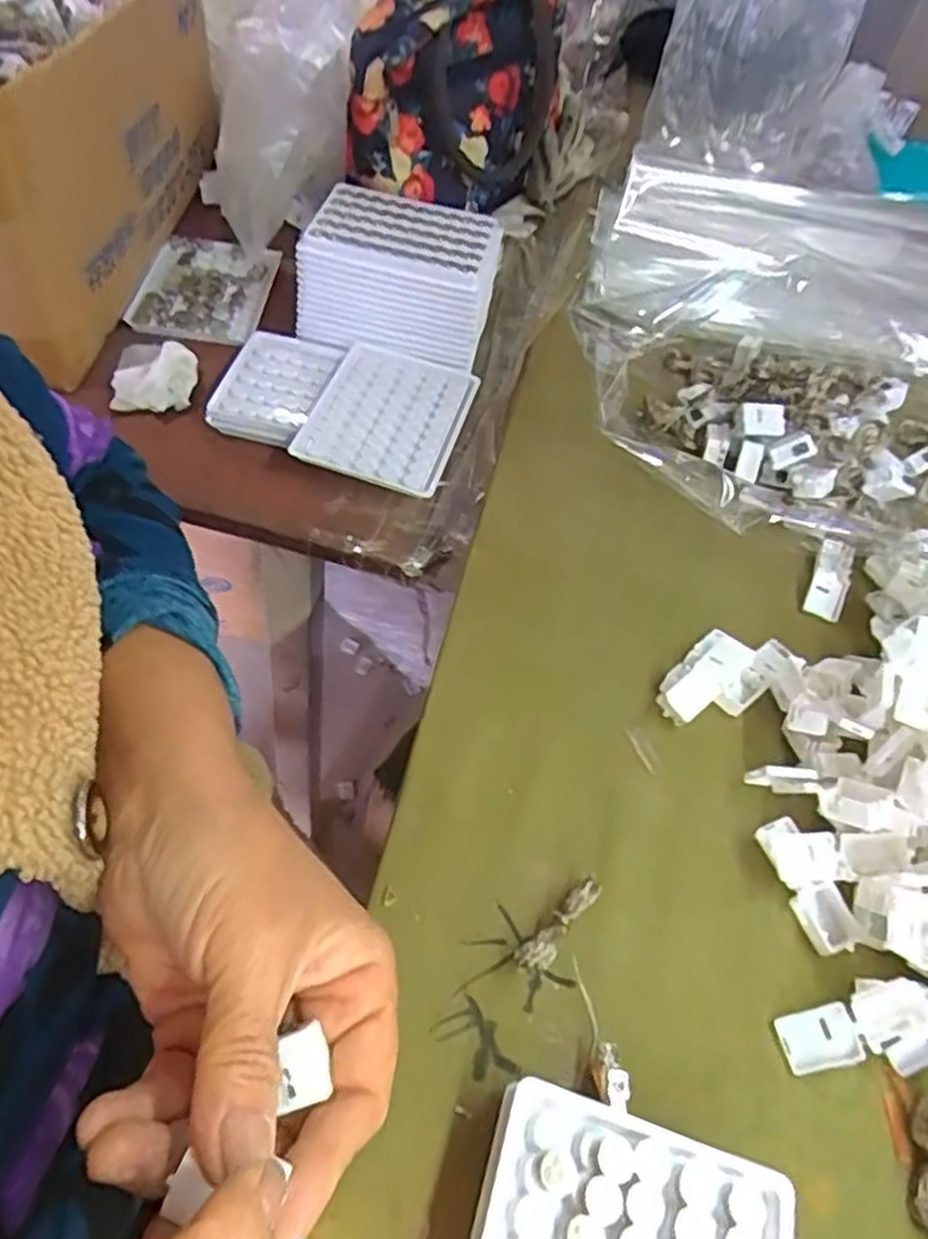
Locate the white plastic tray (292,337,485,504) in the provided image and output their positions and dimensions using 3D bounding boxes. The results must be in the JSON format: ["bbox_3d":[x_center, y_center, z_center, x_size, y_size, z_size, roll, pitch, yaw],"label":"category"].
[{"bbox_3d":[-0.052,-0.135,0.527,0.097,0.013,0.121,15,53,6],"label":"white plastic tray"}]

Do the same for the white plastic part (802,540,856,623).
[{"bbox_3d":[0.211,-0.023,0.455,0.021,0.010,0.049,20,72,13],"label":"white plastic part"}]

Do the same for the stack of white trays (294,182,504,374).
[{"bbox_3d":[-0.044,-0.243,0.571,0.132,0.076,0.095,15,50,3],"label":"stack of white trays"}]

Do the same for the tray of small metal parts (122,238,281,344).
[{"bbox_3d":[-0.201,-0.258,0.611,0.091,0.013,0.124,7,53,-5],"label":"tray of small metal parts"}]

